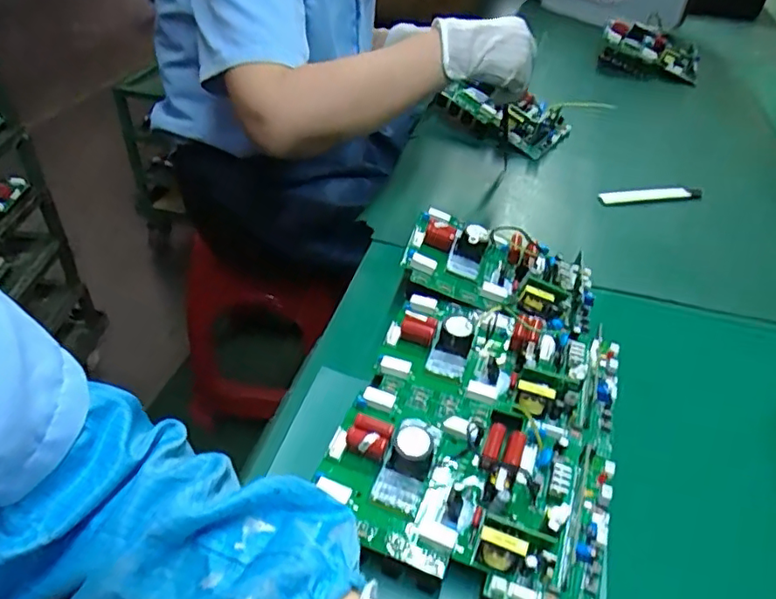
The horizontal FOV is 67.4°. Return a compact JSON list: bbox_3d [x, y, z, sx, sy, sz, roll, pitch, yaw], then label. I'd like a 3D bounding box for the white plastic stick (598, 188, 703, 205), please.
[{"bbox_3d":[0.315,-0.125,0.698,0.130,0.008,0.021,-4,41,-9],"label":"white plastic stick"}]

